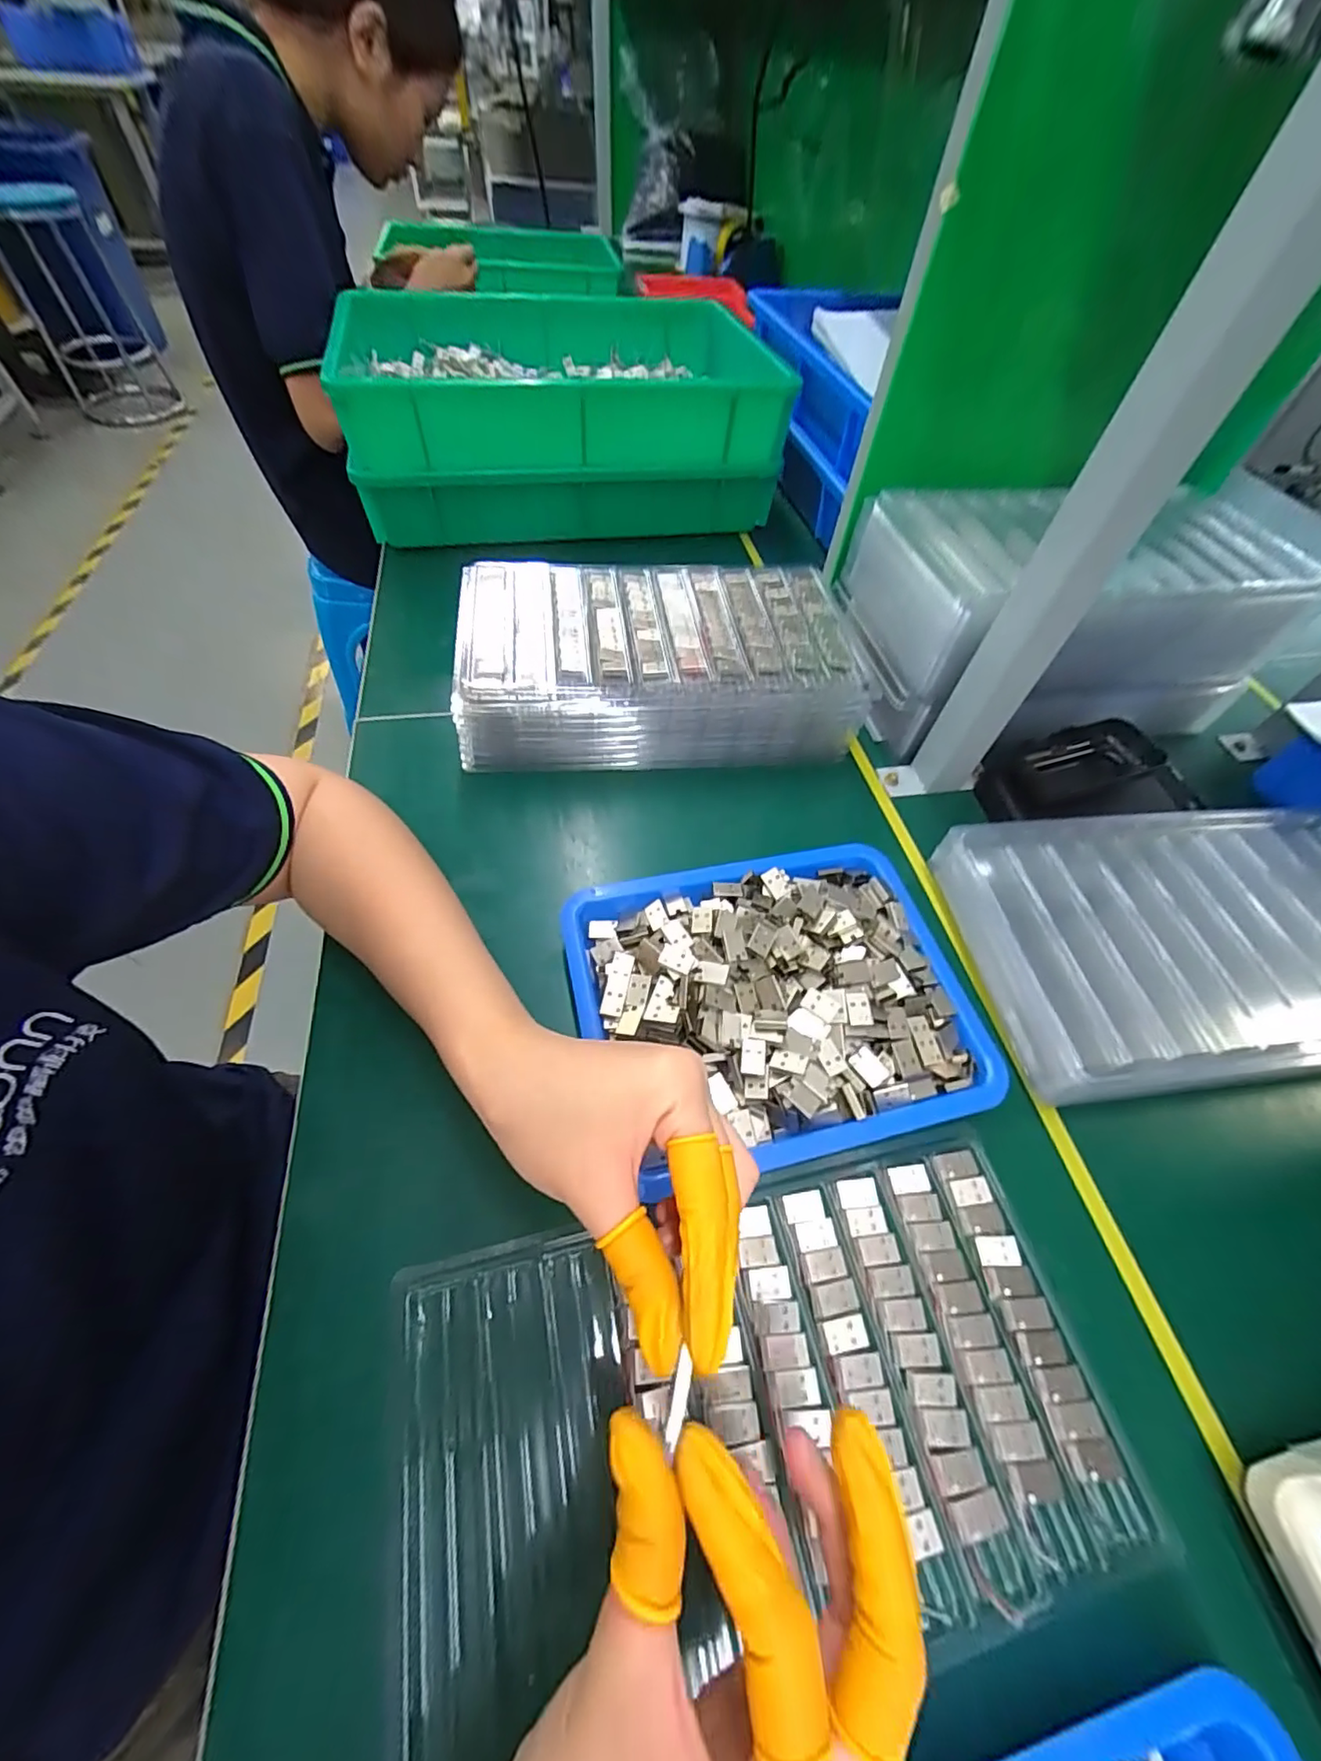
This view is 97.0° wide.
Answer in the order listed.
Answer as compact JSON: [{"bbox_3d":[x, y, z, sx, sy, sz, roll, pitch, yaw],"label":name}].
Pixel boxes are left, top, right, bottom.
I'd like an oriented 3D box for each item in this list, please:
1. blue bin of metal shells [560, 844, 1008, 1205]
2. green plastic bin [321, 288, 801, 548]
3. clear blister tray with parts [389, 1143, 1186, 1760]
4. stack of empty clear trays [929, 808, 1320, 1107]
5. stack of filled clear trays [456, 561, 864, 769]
[{"bbox_3d":[0.063,0.063,0.331,0.212,0.035,0.170,-11,56,-10],"label":"blue bin of metal shells"},{"bbox_3d":[-0.113,-0.526,0.659,0.427,0.138,0.325,-10,57,-10],"label":"green plastic bin"},{"bbox_3d":[0.042,0.220,0.242,0.288,0.009,0.153,-9,56,-8],"label":"clear blister tray with parts"},{"bbox_3d":[0.356,0.035,0.363,0.320,0.041,0.170,-4,55,-5],"label":"stack of empty clear trays"},{"bbox_3d":[-0.003,-0.173,0.466,0.295,0.081,0.160,-4,55,-5],"label":"stack of filled clear trays"}]

